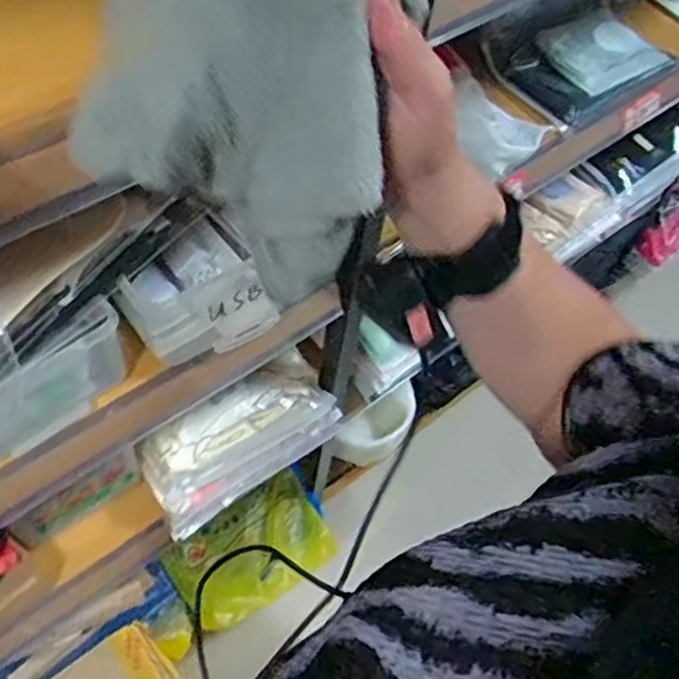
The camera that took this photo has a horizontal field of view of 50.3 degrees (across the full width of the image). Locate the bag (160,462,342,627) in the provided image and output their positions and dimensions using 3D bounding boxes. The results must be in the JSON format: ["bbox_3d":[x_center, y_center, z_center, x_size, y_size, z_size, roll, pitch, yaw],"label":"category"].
[{"bbox_3d":[-0.154,0.381,1.298,0.275,0.079,0.191,-33,64,-25],"label":"bag"}]

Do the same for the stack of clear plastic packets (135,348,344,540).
[{"bbox_3d":[-0.133,0.130,0.975,0.259,0.135,0.104,-32,63,-24],"label":"stack of clear plastic packets"}]

